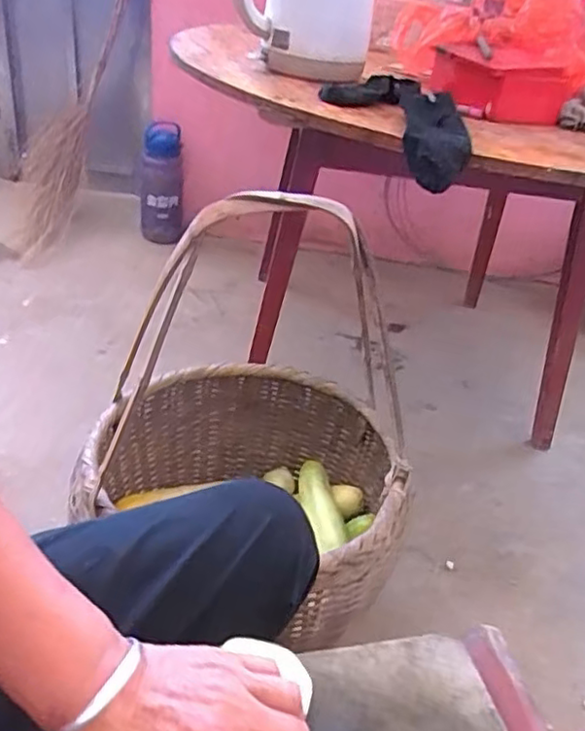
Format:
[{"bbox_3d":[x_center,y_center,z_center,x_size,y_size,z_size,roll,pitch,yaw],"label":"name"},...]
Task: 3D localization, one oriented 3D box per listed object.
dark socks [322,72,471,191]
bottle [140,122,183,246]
[{"bbox_3d":[0.127,-0.327,0.857,0.165,0.078,0.311,5,34,-5],"label":"dark socks"},{"bbox_3d":[-0.365,-0.498,1.773,0.112,0.338,0.128,0,35,-13],"label":"bottle"}]

